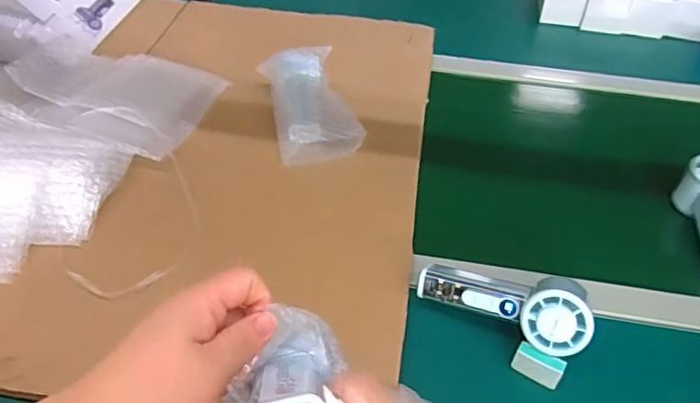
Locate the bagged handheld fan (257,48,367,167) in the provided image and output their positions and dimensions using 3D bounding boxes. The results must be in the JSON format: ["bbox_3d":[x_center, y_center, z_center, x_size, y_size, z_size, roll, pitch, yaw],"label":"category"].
[{"bbox_3d":[-0.057,-0.134,0.743,0.104,0.049,0.203,-11,57,-14],"label":"bagged handheld fan"}]

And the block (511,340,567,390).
[{"bbox_3d":[0.164,0.143,0.479,0.042,0.028,0.012,22,14,22],"label":"block"}]

